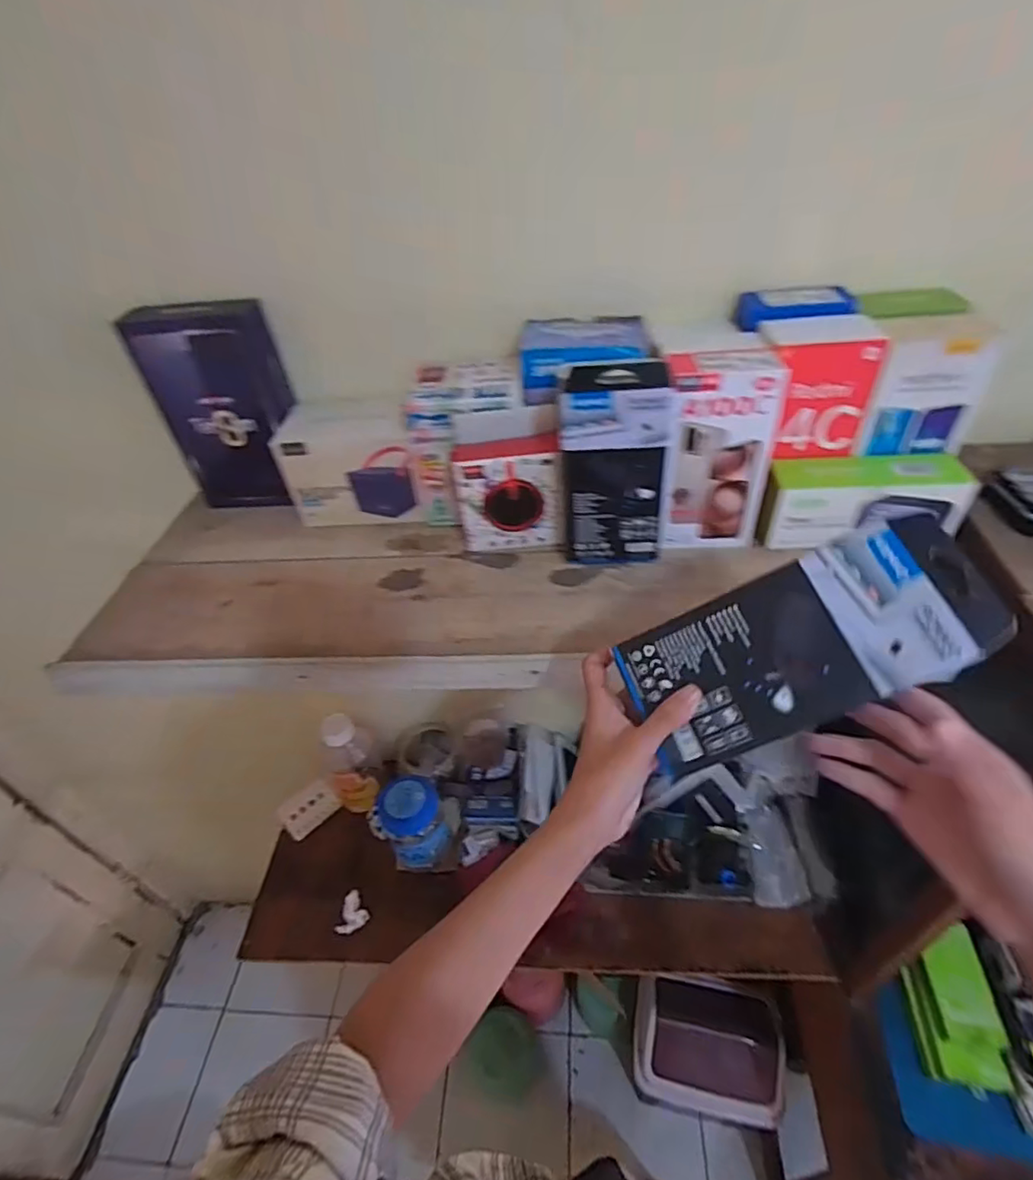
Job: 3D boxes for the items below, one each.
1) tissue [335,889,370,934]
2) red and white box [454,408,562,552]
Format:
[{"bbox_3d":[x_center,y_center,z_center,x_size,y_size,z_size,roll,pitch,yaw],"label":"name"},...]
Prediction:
[{"bbox_3d":[-0.265,0.531,0.961,0.042,0.021,0.064,9,44,16],"label":"tissue"},{"bbox_3d":[-0.007,-0.108,0.603,0.103,0.140,0.051,-3,42,3],"label":"red and white box"}]

